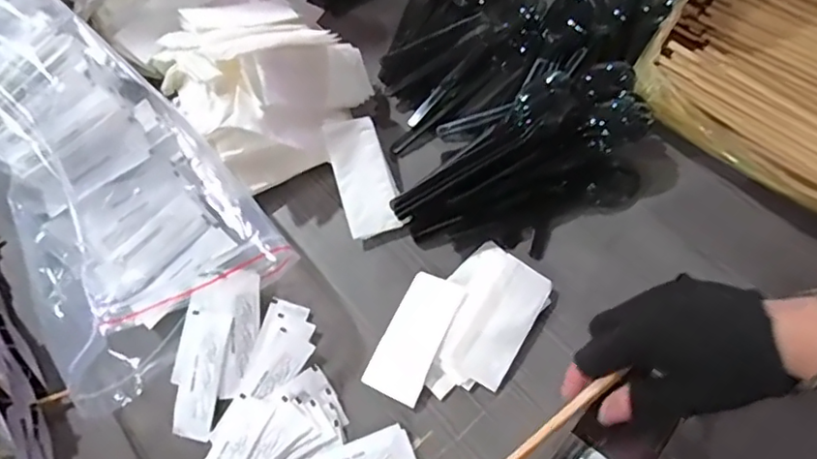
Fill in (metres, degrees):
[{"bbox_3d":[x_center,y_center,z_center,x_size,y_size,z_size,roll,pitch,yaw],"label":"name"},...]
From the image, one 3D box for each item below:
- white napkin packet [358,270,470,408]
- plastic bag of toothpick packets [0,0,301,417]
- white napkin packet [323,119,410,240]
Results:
[{"bbox_3d":[0.005,0.081,0.453,0.044,0.007,0.096,23,70,13],"label":"white napkin packet"},{"bbox_3d":[-0.271,-0.064,0.433,0.181,0.189,0.342,-39,70,-13],"label":"plastic bag of toothpick packets"},{"bbox_3d":[-0.037,-0.046,0.495,0.046,0.014,0.101,-16,80,-4],"label":"white napkin packet"}]

